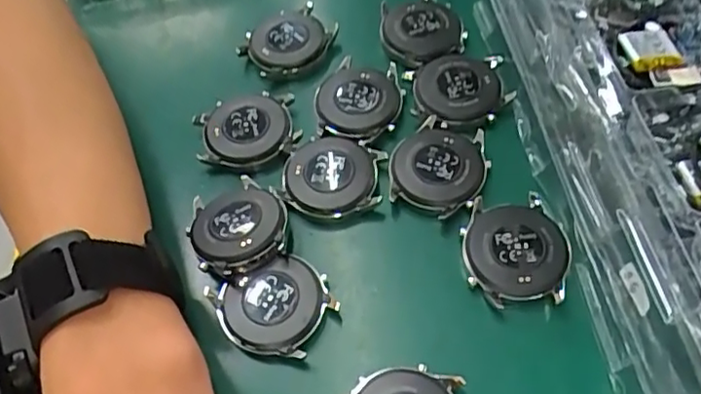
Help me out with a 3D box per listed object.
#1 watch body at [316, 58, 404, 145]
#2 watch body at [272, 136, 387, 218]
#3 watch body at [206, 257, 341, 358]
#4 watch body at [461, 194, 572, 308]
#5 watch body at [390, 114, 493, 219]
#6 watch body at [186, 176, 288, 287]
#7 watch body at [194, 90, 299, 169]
[{"bbox_3d":[0.004,-0.049,0.327,0.043,0.014,0.053,10,60,9],"label":"watch body"},{"bbox_3d":[-0.010,-0.011,0.302,0.048,0.008,0.042,9,59,10],"label":"watch body"},{"bbox_3d":[-0.032,0.048,0.268,0.046,0.010,0.046,-2,58,3],"label":"watch body"},{"bbox_3d":[0.073,0.021,0.272,0.044,0.010,0.047,-2,58,3],"label":"watch body"},{"bbox_3d":[0.043,-0.016,0.299,0.043,0.013,0.048,15,60,14],"label":"watch body"},{"bbox_3d":[-0.052,0.014,0.289,0.045,0.015,0.050,-24,43,-8],"label":"watch body"},{"bbox_3d":[-0.054,-0.037,0.324,0.051,0.013,0.048,-2,58,3],"label":"watch body"}]

